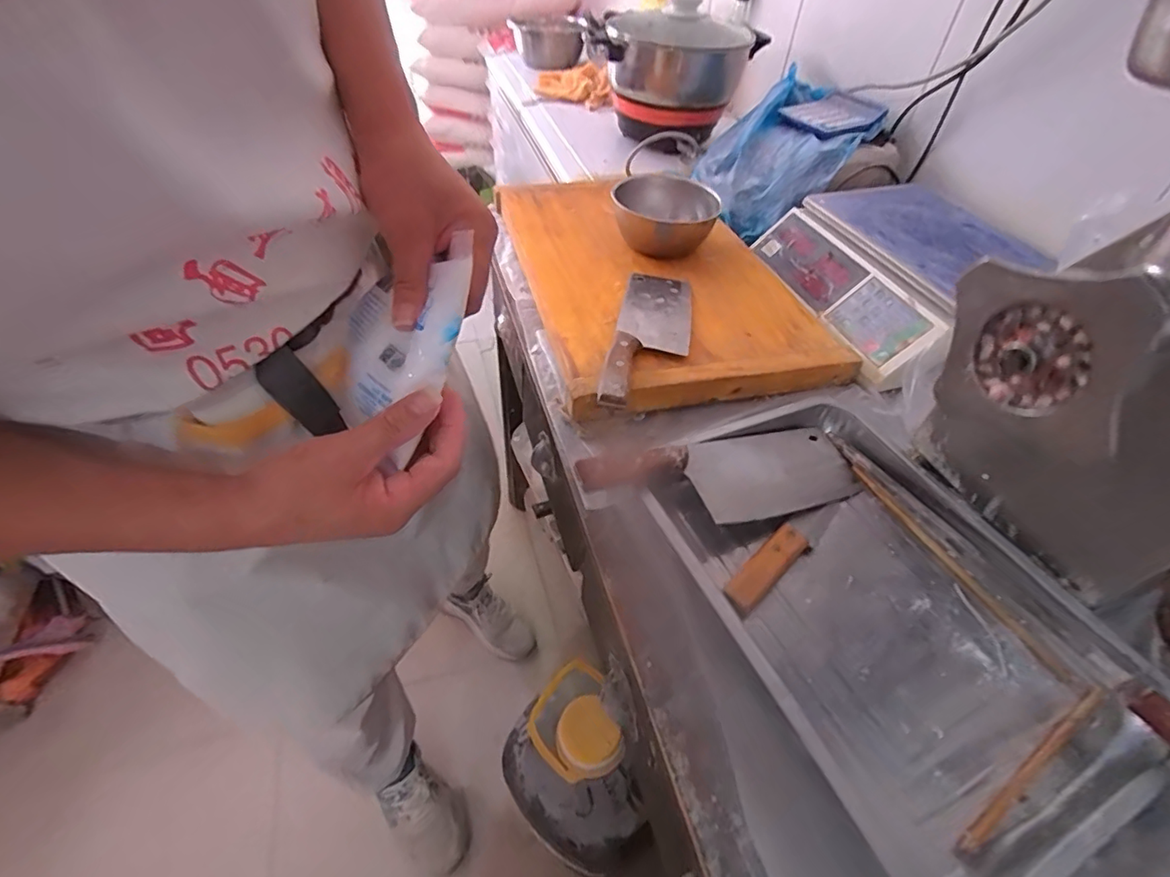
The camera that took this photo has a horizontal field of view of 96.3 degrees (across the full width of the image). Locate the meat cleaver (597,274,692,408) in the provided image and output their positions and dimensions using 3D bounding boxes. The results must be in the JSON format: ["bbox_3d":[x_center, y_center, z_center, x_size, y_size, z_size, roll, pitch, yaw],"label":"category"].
[{"bbox_3d":[0.081,-0.129,0.626,0.085,0.045,0.299,11,48,6],"label":"meat cleaver"}]

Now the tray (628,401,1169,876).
[{"bbox_3d":[0.239,0.124,0.450,0.279,0.043,0.380,-17,51,-19],"label":"tray"}]

